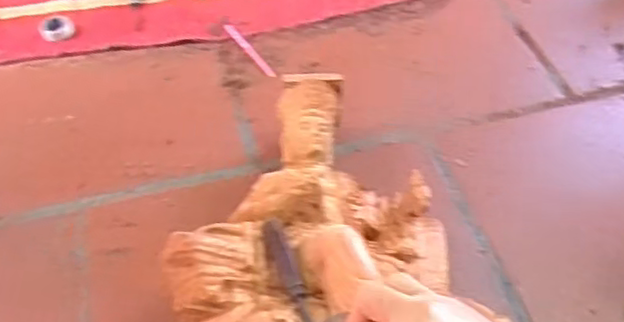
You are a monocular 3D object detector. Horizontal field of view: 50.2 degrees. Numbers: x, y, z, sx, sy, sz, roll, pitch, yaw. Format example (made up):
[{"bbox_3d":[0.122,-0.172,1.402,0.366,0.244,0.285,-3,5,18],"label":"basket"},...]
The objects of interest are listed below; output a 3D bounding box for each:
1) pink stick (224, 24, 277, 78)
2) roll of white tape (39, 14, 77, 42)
[{"bbox_3d":[-0.109,-0.191,1.144,0.014,0.004,0.161,-29,57,-21],"label":"pink stick"},{"bbox_3d":[-0.440,-0.232,1.146,0.057,0.023,0.058,0,52,0],"label":"roll of white tape"}]

